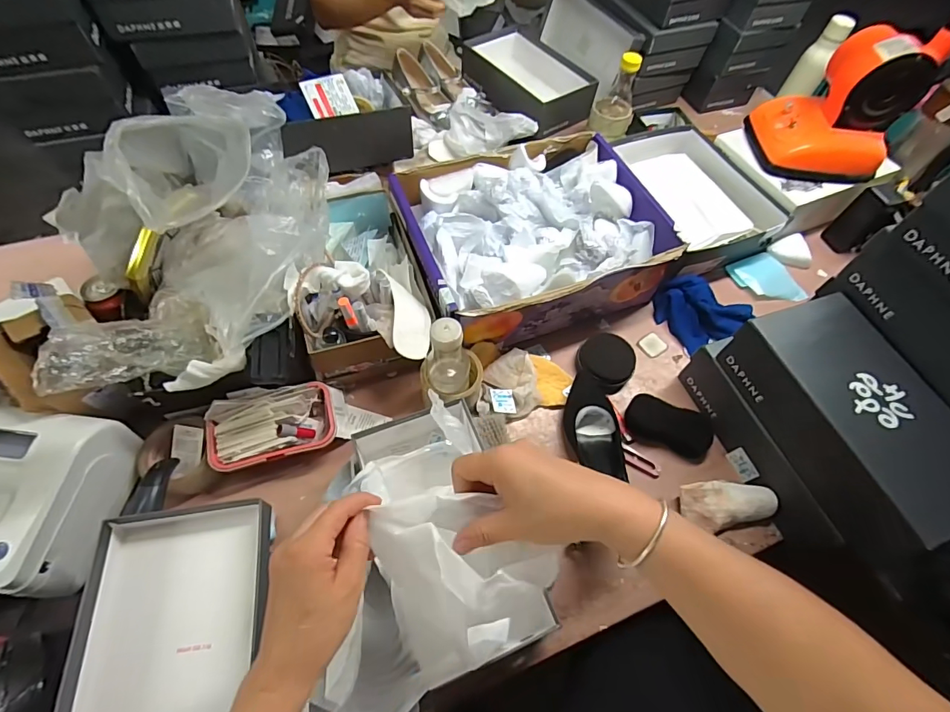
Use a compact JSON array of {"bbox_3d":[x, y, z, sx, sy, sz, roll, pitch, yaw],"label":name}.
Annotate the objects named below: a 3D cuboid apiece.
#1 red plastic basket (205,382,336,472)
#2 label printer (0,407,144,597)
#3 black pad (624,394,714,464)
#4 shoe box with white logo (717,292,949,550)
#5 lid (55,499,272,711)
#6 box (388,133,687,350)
[{"bbox_3d":[-0.280,0.098,0.628,0.166,0.051,0.094,-13,62,-11],"label":"red plastic basket"},{"bbox_3d":[-0.532,0.160,0.529,0.172,0.099,0.191,6,60,0],"label":"label printer"},{"bbox_3d":[0.298,0.109,0.699,0.131,0.037,0.067,26,62,11],"label":"black pad"},{"bbox_3d":[0.477,0.075,0.579,0.161,0.098,0.291,-16,63,-13],"label":"shoe box with white logo"},{"bbox_3d":[-0.298,0.310,0.445,0.161,0.055,0.307,-7,61,-8],"label":"lid"},{"bbox_3d":[0.091,-0.202,0.782,0.396,0.127,0.319,-17,63,-13],"label":"box"}]

